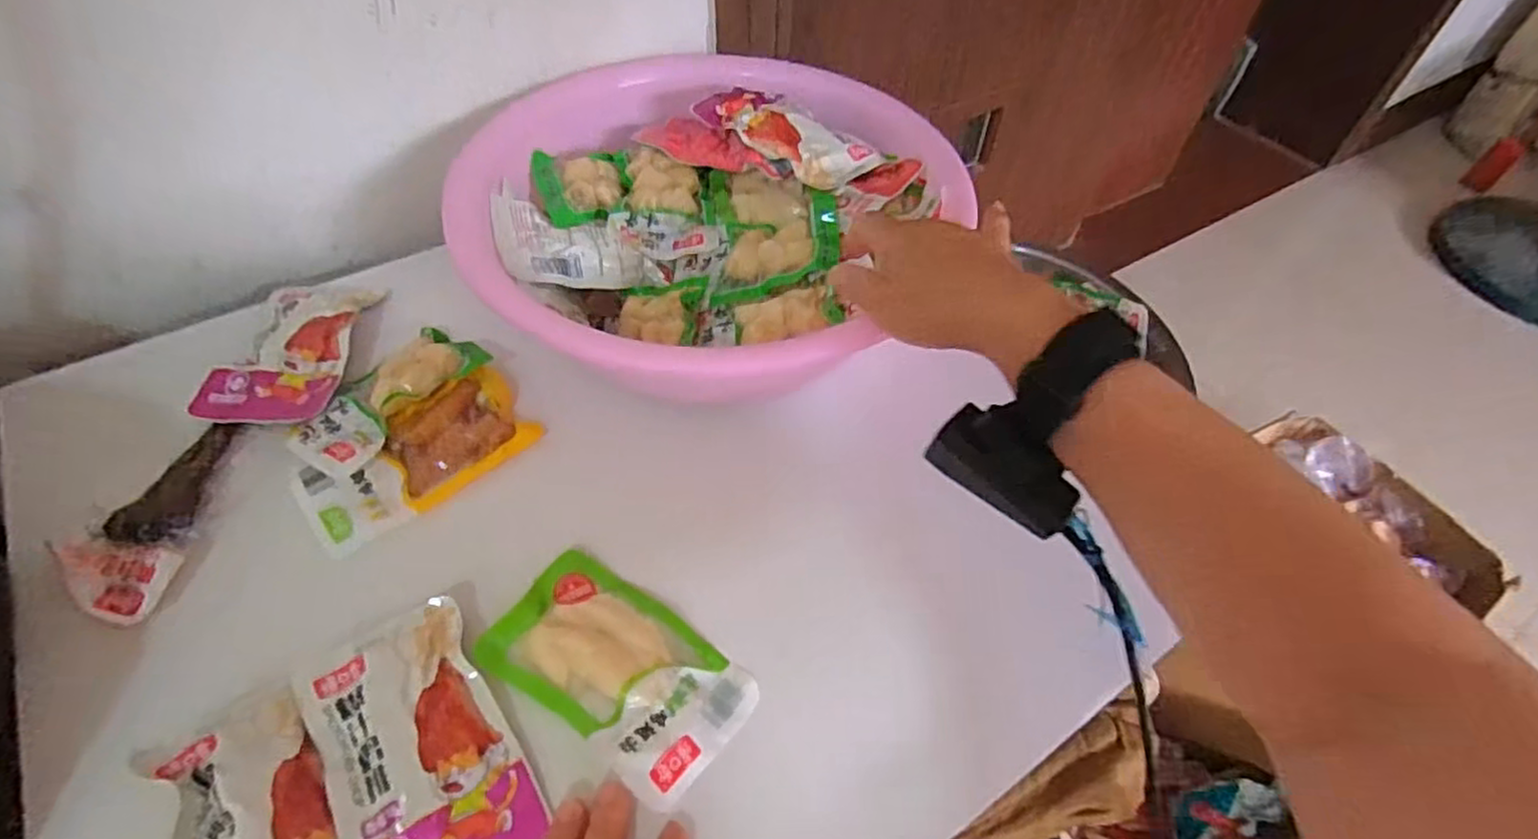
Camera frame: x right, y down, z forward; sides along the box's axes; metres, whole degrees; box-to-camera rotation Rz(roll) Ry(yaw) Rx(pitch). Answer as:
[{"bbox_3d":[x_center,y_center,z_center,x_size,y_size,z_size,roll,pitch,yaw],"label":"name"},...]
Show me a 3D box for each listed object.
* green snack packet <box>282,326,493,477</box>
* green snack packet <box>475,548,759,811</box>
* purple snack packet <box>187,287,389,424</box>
[{"bbox_3d":[-0.248,-0.021,0.458,0.056,0.022,0.118,29,57,18],"label":"green snack packet"},{"bbox_3d":[-0.078,0.127,0.369,0.133,0.013,0.078,30,57,19],"label":"green snack packet"},{"bbox_3d":[-0.321,-0.052,0.481,0.079,0.015,0.130,4,53,1],"label":"purple snack packet"}]

